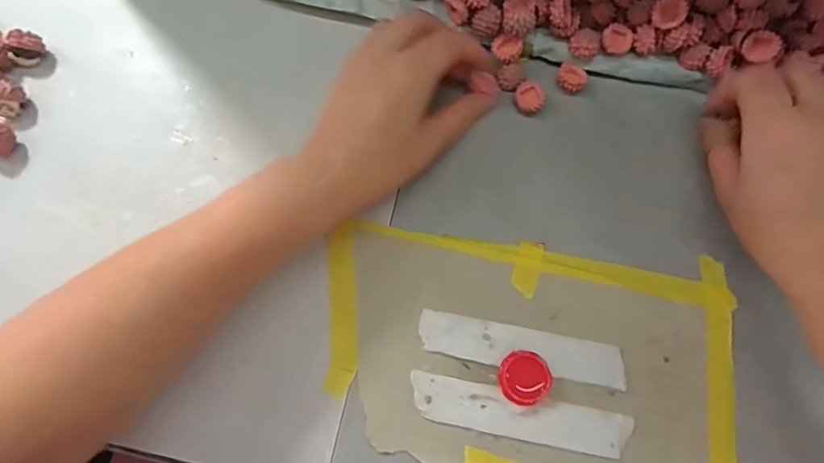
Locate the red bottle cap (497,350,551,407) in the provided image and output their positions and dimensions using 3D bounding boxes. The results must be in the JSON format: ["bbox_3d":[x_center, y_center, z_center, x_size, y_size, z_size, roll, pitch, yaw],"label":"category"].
[{"bbox_3d":[0.062,0.081,0.273,0.028,0.008,0.028,0,72,-1],"label":"red bottle cap"}]

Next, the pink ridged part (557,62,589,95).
[{"bbox_3d":[0.107,-0.103,0.333,0.019,0.009,0.019,0,72,-1],"label":"pink ridged part"}]

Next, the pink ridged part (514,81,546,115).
[{"bbox_3d":[0.078,-0.088,0.329,0.020,0.008,0.020,0,72,-1],"label":"pink ridged part"}]

